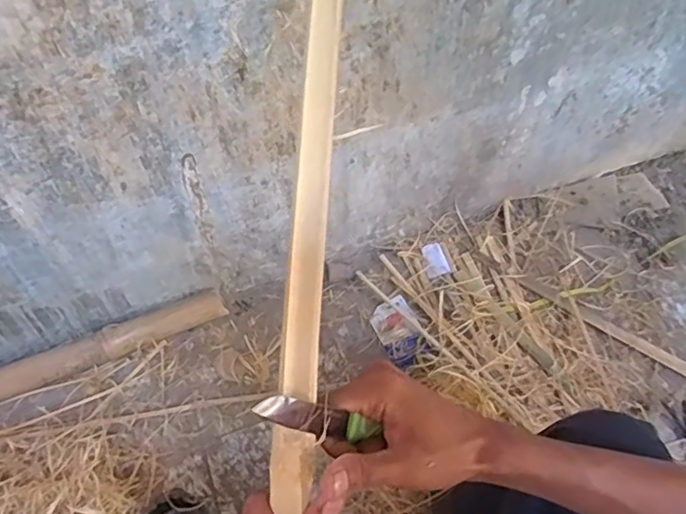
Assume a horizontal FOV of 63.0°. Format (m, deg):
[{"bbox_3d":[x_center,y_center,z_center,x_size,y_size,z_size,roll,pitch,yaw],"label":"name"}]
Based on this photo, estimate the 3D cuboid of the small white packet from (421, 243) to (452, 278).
[{"bbox_3d":[0.207,0.008,1.250,0.051,0.013,0.081,-11,55,-7],"label":"small white packet"}]

